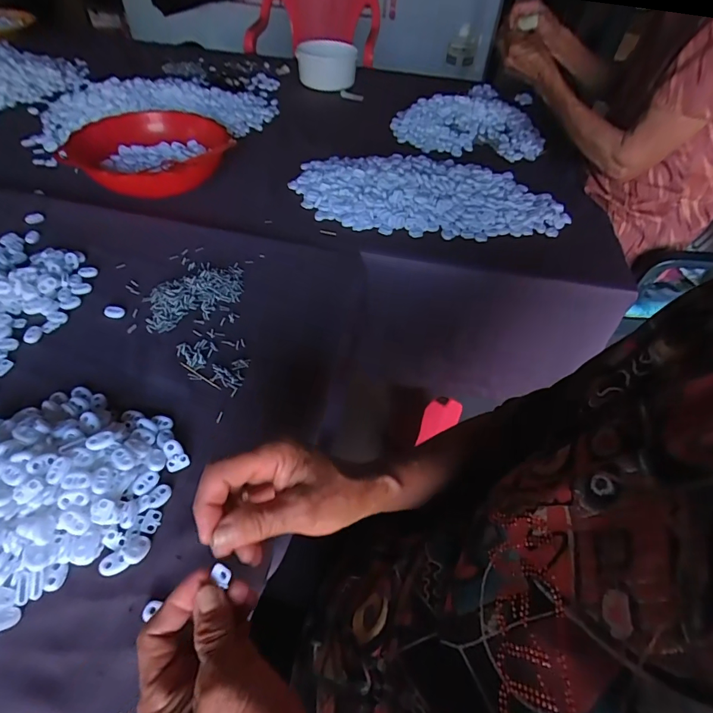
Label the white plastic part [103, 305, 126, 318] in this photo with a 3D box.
[{"bbox_3d":[-0.286,-0.053,0.507,0.025,0.005,0.018,2,48,-3],"label":"white plastic part"}]

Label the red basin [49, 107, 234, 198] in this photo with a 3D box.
[{"bbox_3d":[-0.342,-0.328,0.708,0.220,0.074,0.220,2,48,-3],"label":"red basin"}]

